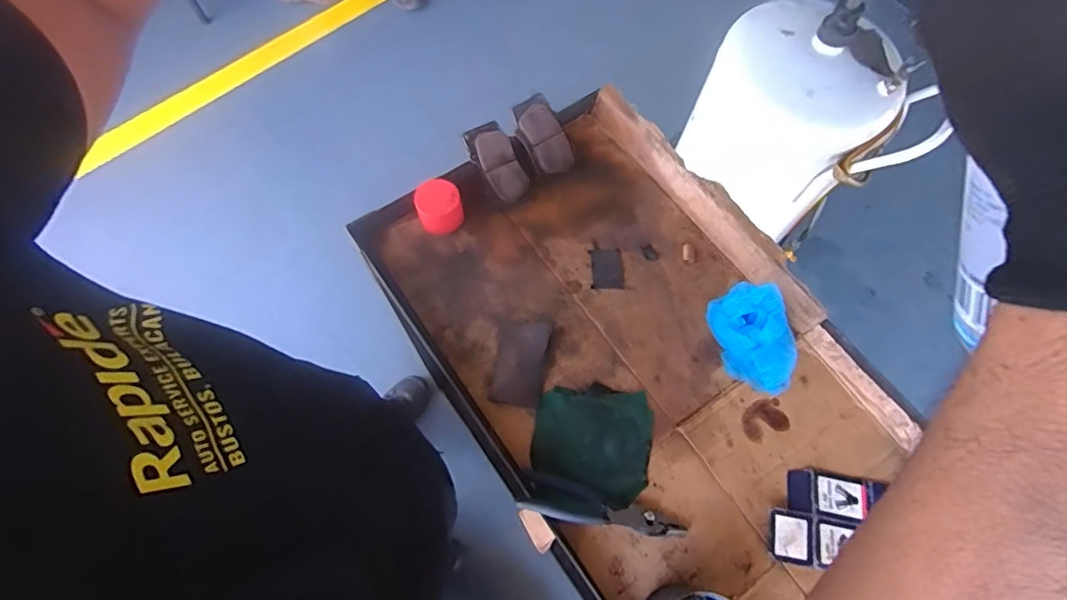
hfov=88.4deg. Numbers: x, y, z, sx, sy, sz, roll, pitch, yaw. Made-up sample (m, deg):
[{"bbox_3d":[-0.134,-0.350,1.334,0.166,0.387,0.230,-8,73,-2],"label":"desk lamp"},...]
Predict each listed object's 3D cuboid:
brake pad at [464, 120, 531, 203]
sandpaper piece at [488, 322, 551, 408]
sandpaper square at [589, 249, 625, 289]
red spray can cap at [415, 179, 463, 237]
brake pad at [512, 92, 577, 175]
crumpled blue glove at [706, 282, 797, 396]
[{"bbox_3d":[-0.052,-0.205,0.815,0.056,0.019,0.118,-33,98,-13],"label":"brake pad"},{"bbox_3d":[-0.018,0.082,0.728,0.068,0.018,0.116,11,67,5],"label":"sandpaper piece"},{"bbox_3d":[0.106,-0.044,0.792,0.044,0.007,0.063,-5,69,2],"label":"sandpaper square"},{"bbox_3d":[-0.137,-0.134,0.809,0.062,0.056,0.063,0,67,0],"label":"red spray can cap"},{"bbox_3d":[0.016,-0.250,0.851,0.066,0.021,0.122,-31,98,-3],"label":"brake pad"},{"bbox_3d":[0.292,0.047,0.722,0.088,0.057,0.145,-13,67,-6],"label":"crumpled blue glove"}]

